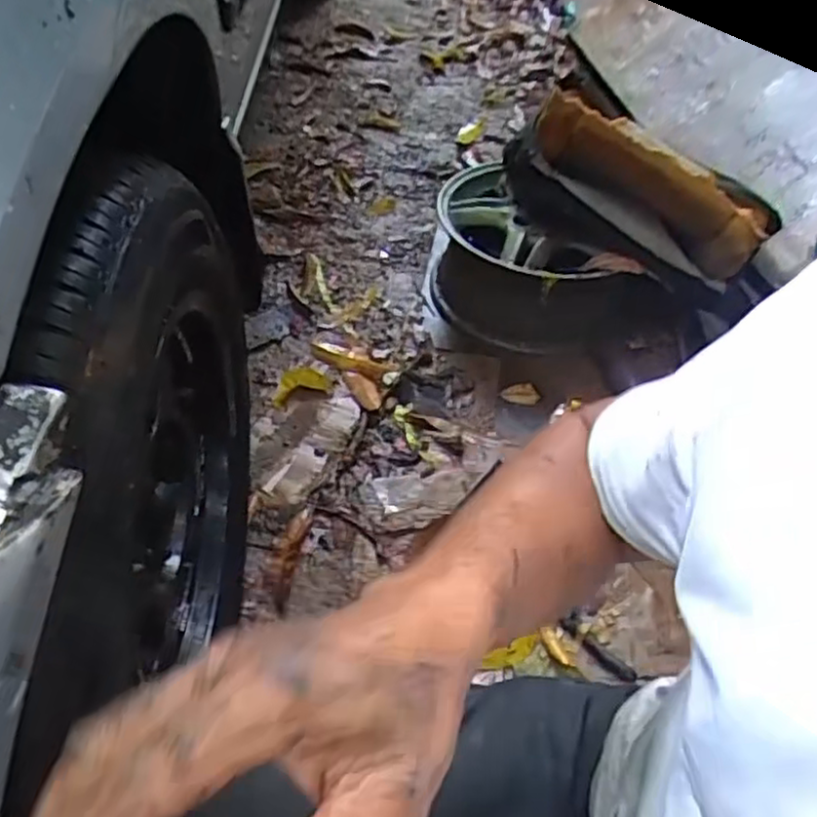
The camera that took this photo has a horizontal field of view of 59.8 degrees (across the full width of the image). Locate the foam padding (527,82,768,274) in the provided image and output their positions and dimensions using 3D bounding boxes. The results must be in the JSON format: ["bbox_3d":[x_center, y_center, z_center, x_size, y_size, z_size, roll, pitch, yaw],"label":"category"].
[{"bbox_3d":[0.385,-0.354,1.149,0.412,0.127,0.110,28,47,-11],"label":"foam padding"}]

